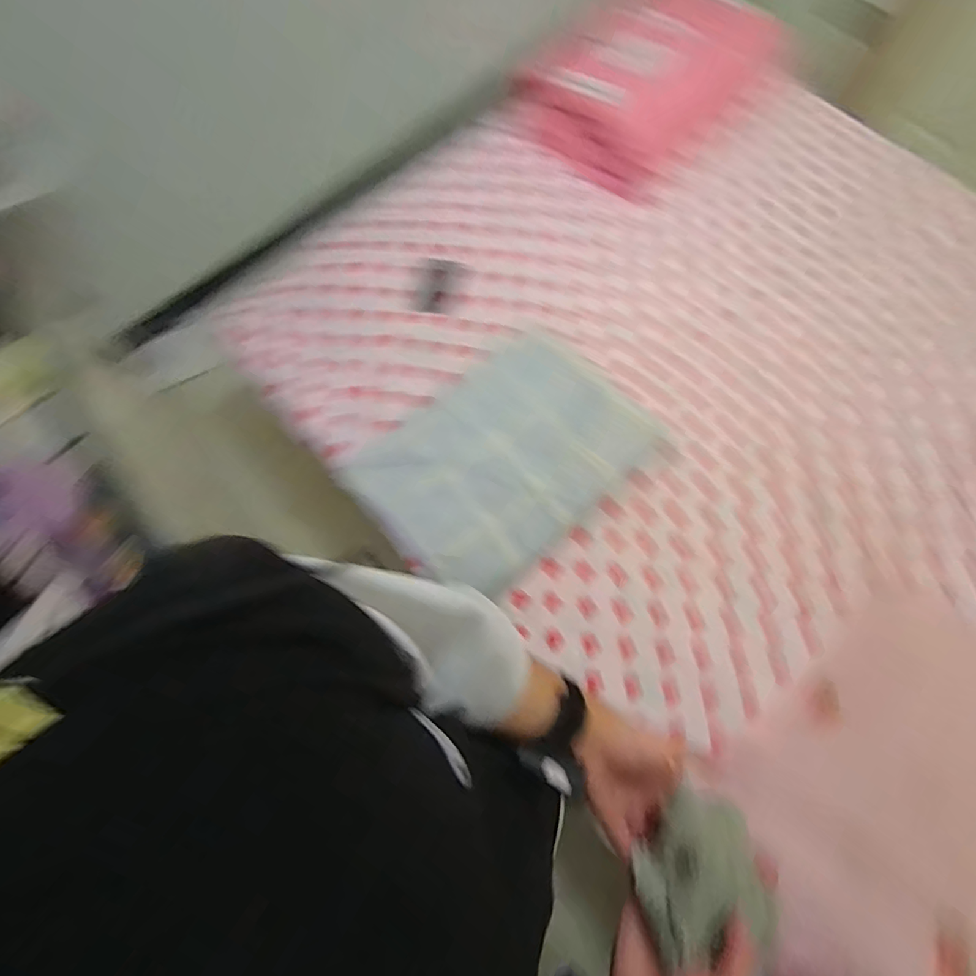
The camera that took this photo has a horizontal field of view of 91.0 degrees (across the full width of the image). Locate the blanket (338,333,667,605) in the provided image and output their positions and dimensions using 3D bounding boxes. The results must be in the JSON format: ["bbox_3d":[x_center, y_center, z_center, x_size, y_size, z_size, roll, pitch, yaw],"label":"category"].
[{"bbox_3d":[0.042,-0.074,1.113,0.601,0.095,0.450,-41,77,-11],"label":"blanket"}]

